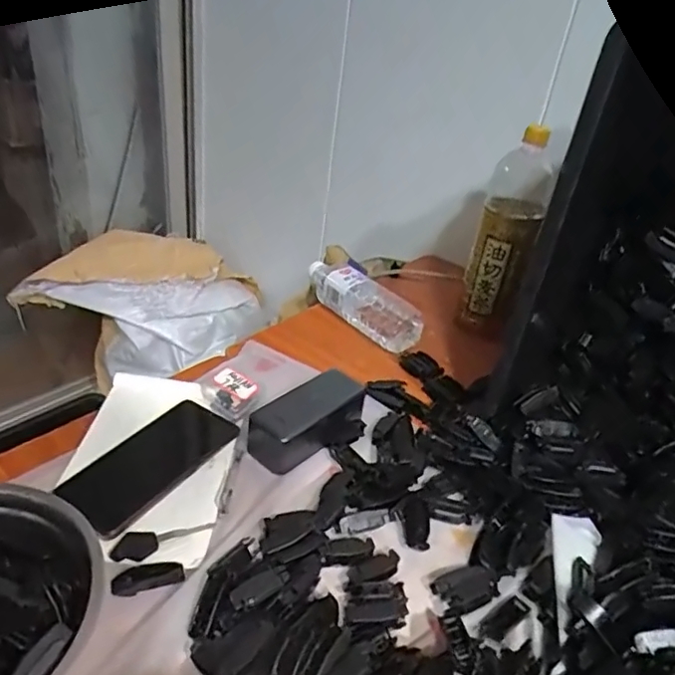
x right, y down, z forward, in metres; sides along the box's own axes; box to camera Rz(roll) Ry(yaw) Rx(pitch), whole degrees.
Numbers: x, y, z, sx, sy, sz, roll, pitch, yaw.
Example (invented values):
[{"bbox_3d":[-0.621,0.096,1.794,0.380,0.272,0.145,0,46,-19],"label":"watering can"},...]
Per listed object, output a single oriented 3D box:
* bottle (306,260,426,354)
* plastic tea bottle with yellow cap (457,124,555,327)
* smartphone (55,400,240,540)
[{"bbox_3d":[0.030,-0.055,0.806,0.066,0.055,0.205,-22,44,-35],"label":"bottle"},{"bbox_3d":[0.228,-0.136,0.766,0.076,0.261,0.075,16,36,13],"label":"plastic tea bottle with yellow cap"},{"bbox_3d":[-0.175,0.118,0.544,0.082,0.012,0.163,26,37,27],"label":"smartphone"}]

